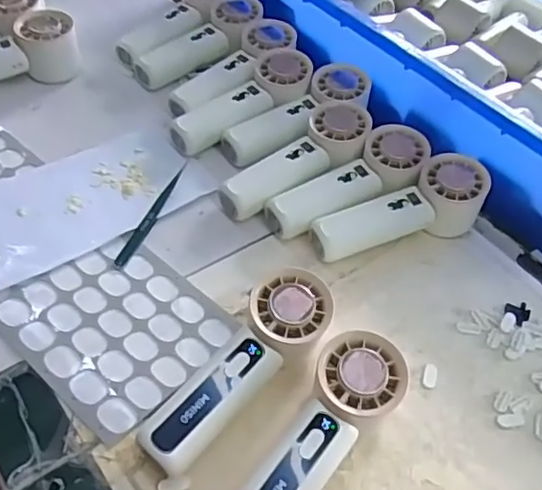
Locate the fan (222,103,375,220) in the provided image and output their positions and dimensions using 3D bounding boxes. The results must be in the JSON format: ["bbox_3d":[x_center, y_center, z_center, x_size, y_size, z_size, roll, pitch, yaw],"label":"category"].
[{"bbox_3d":[0.029,-0.071,0.529,0.065,0.048,0.158,35,53,22],"label":"fan"}]

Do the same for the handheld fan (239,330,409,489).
[{"bbox_3d":[0.029,0.127,0.365,0.055,0.055,0.156,28,51,17],"label":"handheld fan"}]

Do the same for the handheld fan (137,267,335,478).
[{"bbox_3d":[-0.016,0.084,0.385,0.054,0.054,0.153,30,51,18],"label":"handheld fan"}]

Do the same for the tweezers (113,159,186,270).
[{"bbox_3d":[-0.100,-0.029,0.505,0.012,0.006,0.125,16,49,9],"label":"tweezers"}]

